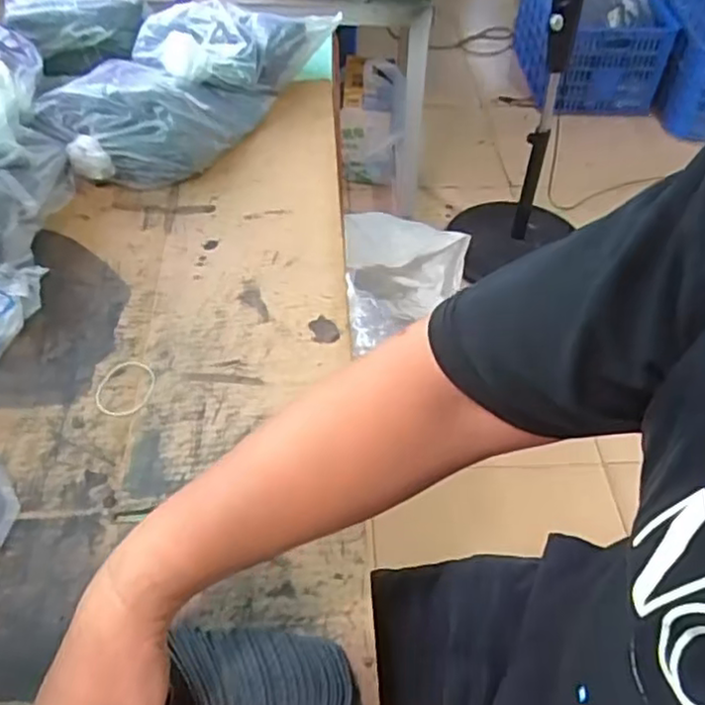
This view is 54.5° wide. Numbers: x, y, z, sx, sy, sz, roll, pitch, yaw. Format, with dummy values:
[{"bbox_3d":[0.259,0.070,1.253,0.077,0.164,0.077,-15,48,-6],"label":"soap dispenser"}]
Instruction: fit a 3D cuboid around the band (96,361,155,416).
[{"bbox_3d":[-0.207,0.032,0.627,0.048,0.004,0.061,7,52,0],"label":"band"}]

